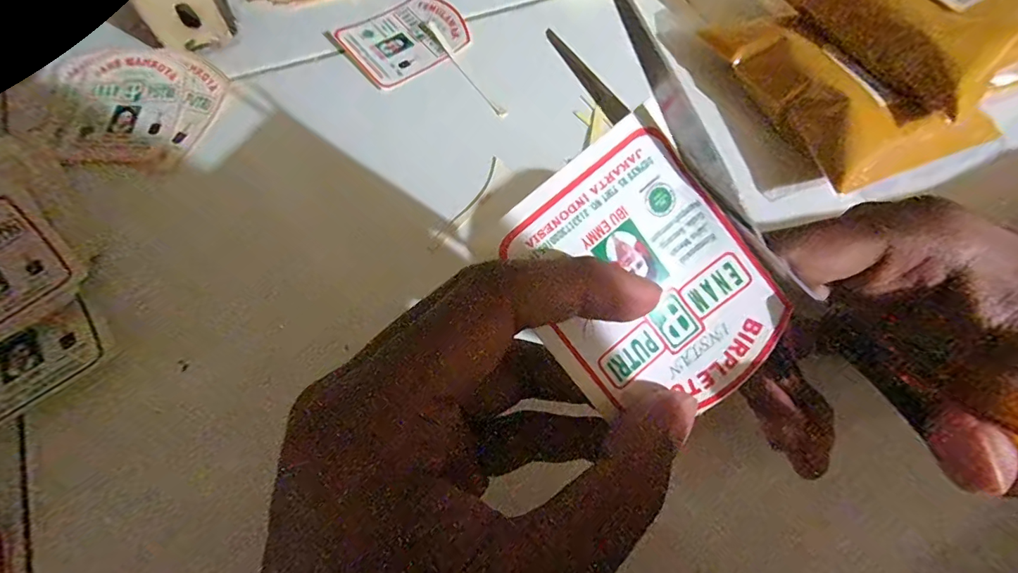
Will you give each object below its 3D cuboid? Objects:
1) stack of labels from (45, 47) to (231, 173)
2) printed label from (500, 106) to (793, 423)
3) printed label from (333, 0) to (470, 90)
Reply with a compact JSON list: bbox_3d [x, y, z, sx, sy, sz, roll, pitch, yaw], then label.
[{"bbox_3d":[-0.198,-0.093,0.238,0.085,0.005,0.071,2,69,-4],"label":"stack of labels"},{"bbox_3d":[0.036,0.000,0.122,0.058,0.004,0.074,-39,98,-4],"label":"printed label"},{"bbox_3d":[-0.062,-0.151,0.277,0.070,0.006,0.056,-39,75,-17],"label":"printed label"}]

